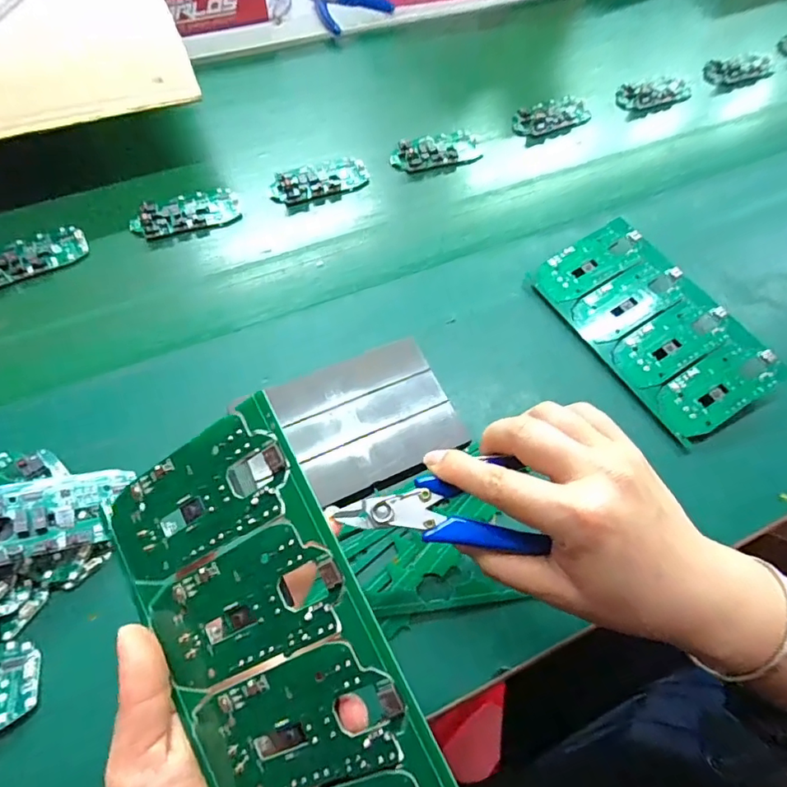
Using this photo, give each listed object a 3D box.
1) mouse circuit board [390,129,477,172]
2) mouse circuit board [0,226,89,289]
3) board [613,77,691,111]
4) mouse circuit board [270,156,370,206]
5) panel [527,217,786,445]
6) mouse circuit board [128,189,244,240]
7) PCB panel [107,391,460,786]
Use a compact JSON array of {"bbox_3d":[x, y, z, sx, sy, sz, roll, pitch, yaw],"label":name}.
[{"bbox_3d":[0.045,-0.259,0.544,0.099,0.012,0.047,-16,63,-11],"label":"mouse circuit board"},{"bbox_3d":[-0.322,-0.121,0.448,0.096,0.009,0.044,-31,67,-18],"label":"mouse circuit board"},{"bbox_3d":[0.316,-0.363,0.613,0.096,0.017,0.047,-22,64,-14],"label":"board"},{"bbox_3d":[-0.075,-0.216,0.515,0.098,0.012,0.047,-22,64,-14],"label":"mouse circuit board"},{"bbox_3d":[0.215,-0.060,0.427,0.108,0.008,0.190,-32,69,-10],"label":"panel"},{"bbox_3d":[-0.196,-0.171,0.483,0.098,0.012,0.043,-19,63,-13],"label":"mouse circuit board"},{"bbox_3d":[-0.048,0.107,0.202,0.103,0.004,0.187,-33,78,20],"label":"PCB panel"}]

